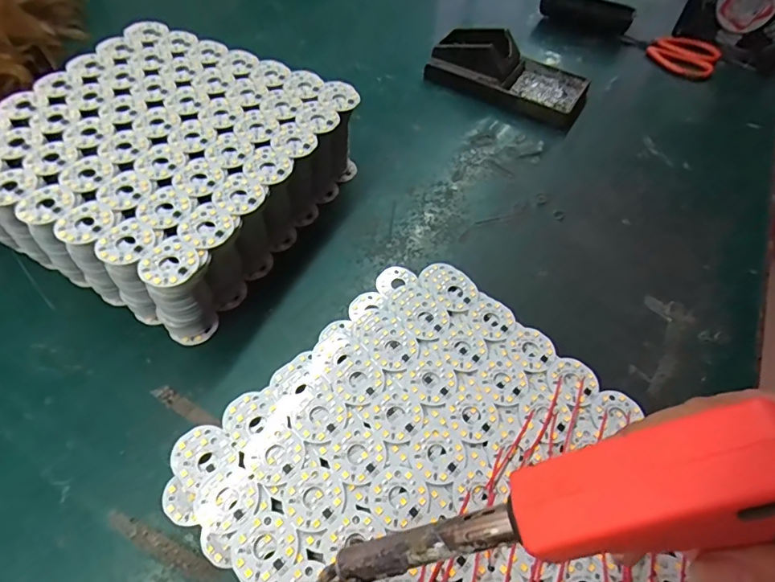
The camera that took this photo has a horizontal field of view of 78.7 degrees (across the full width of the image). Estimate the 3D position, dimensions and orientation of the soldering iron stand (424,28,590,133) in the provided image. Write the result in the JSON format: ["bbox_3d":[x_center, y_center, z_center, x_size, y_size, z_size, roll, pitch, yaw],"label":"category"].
[{"bbox_3d":[0.129,-0.230,0.491,0.164,0.041,0.093,29,57,17],"label":"soldering iron stand"}]

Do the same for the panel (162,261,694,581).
[{"bbox_3d":[0.036,0.103,0.254,0.240,0.012,0.216,39,60,22],"label":"panel"}]

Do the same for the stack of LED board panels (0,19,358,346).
[{"bbox_3d":[-0.160,-0.095,0.356,0.207,0.074,0.209,23,56,13],"label":"stack of LED board panels"}]

